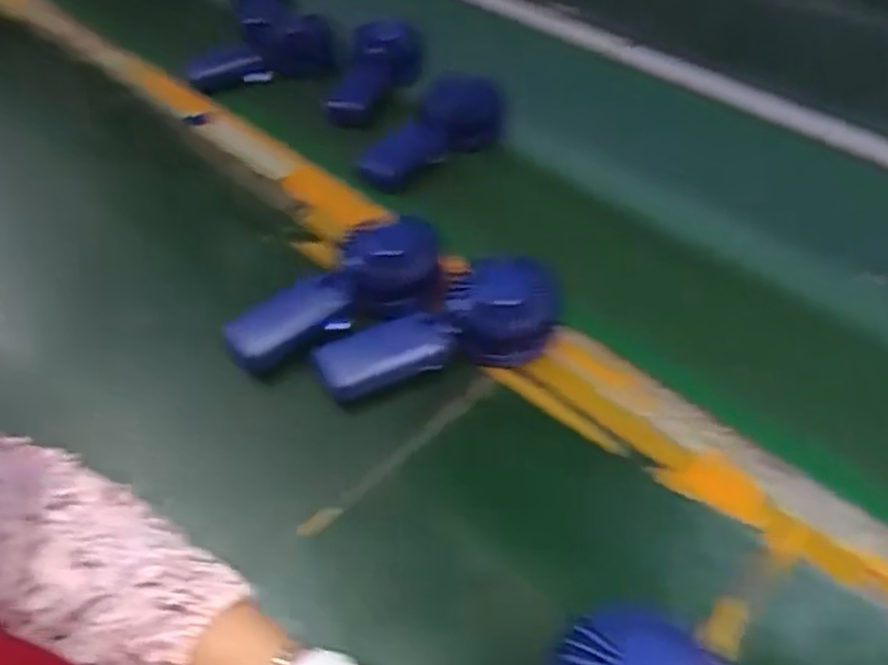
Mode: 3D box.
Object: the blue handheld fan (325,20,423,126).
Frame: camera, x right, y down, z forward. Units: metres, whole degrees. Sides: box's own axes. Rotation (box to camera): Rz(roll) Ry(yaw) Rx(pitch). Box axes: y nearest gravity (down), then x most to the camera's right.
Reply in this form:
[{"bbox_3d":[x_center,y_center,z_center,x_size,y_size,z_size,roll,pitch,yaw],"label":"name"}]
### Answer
[{"bbox_3d":[-0.075,-0.283,0.771,0.080,0.034,0.158,12,47,10],"label":"blue handheld fan"}]

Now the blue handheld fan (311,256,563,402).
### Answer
[{"bbox_3d":[-0.001,0.003,0.519,0.172,0.052,0.078,-25,52,-23],"label":"blue handheld fan"}]

